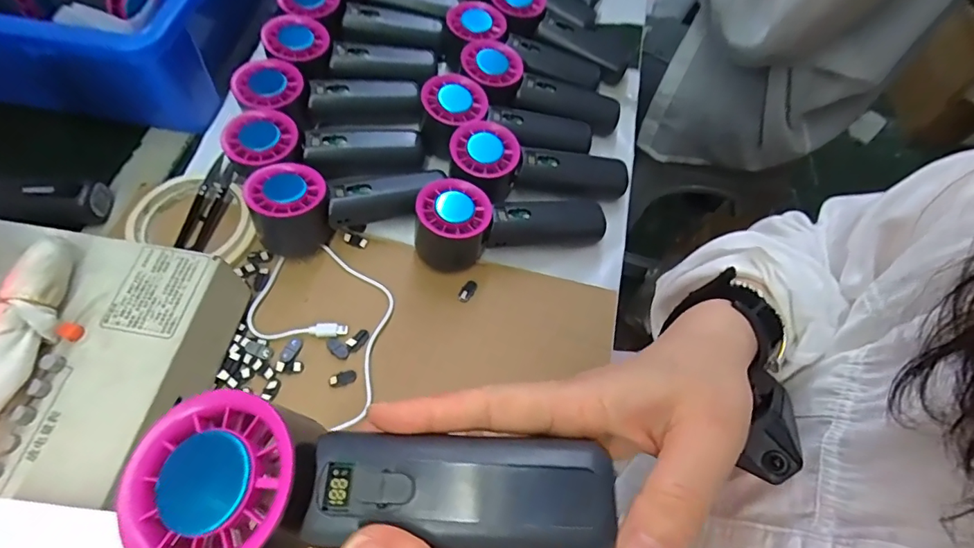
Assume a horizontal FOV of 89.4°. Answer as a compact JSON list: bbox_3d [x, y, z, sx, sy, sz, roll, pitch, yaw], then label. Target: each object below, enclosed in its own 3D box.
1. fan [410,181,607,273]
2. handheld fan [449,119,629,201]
[{"bbox_3d":[0.017,-0.036,0.420,0.168,0.075,0.053,-2,61,-23],"label":"fan"},{"bbox_3d":[0.043,-0.085,0.430,0.155,0.044,0.057,8,61,-17],"label":"handheld fan"}]

